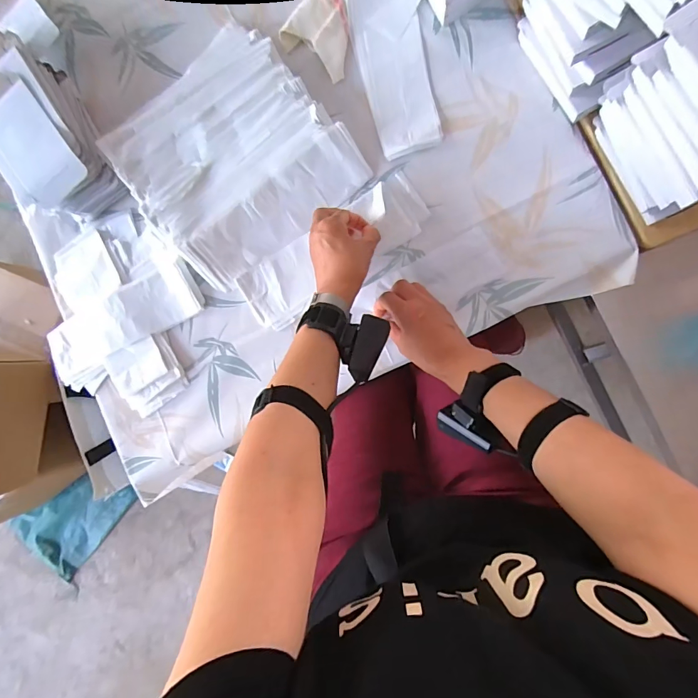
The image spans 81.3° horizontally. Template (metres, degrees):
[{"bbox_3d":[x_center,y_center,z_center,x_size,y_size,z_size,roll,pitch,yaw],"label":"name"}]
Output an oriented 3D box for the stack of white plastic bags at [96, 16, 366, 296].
[{"bbox_3d":[-0.166,-0.268,0.558,0.270,0.045,0.283,-39,84,6],"label":"stack of white plastic bags"}]

